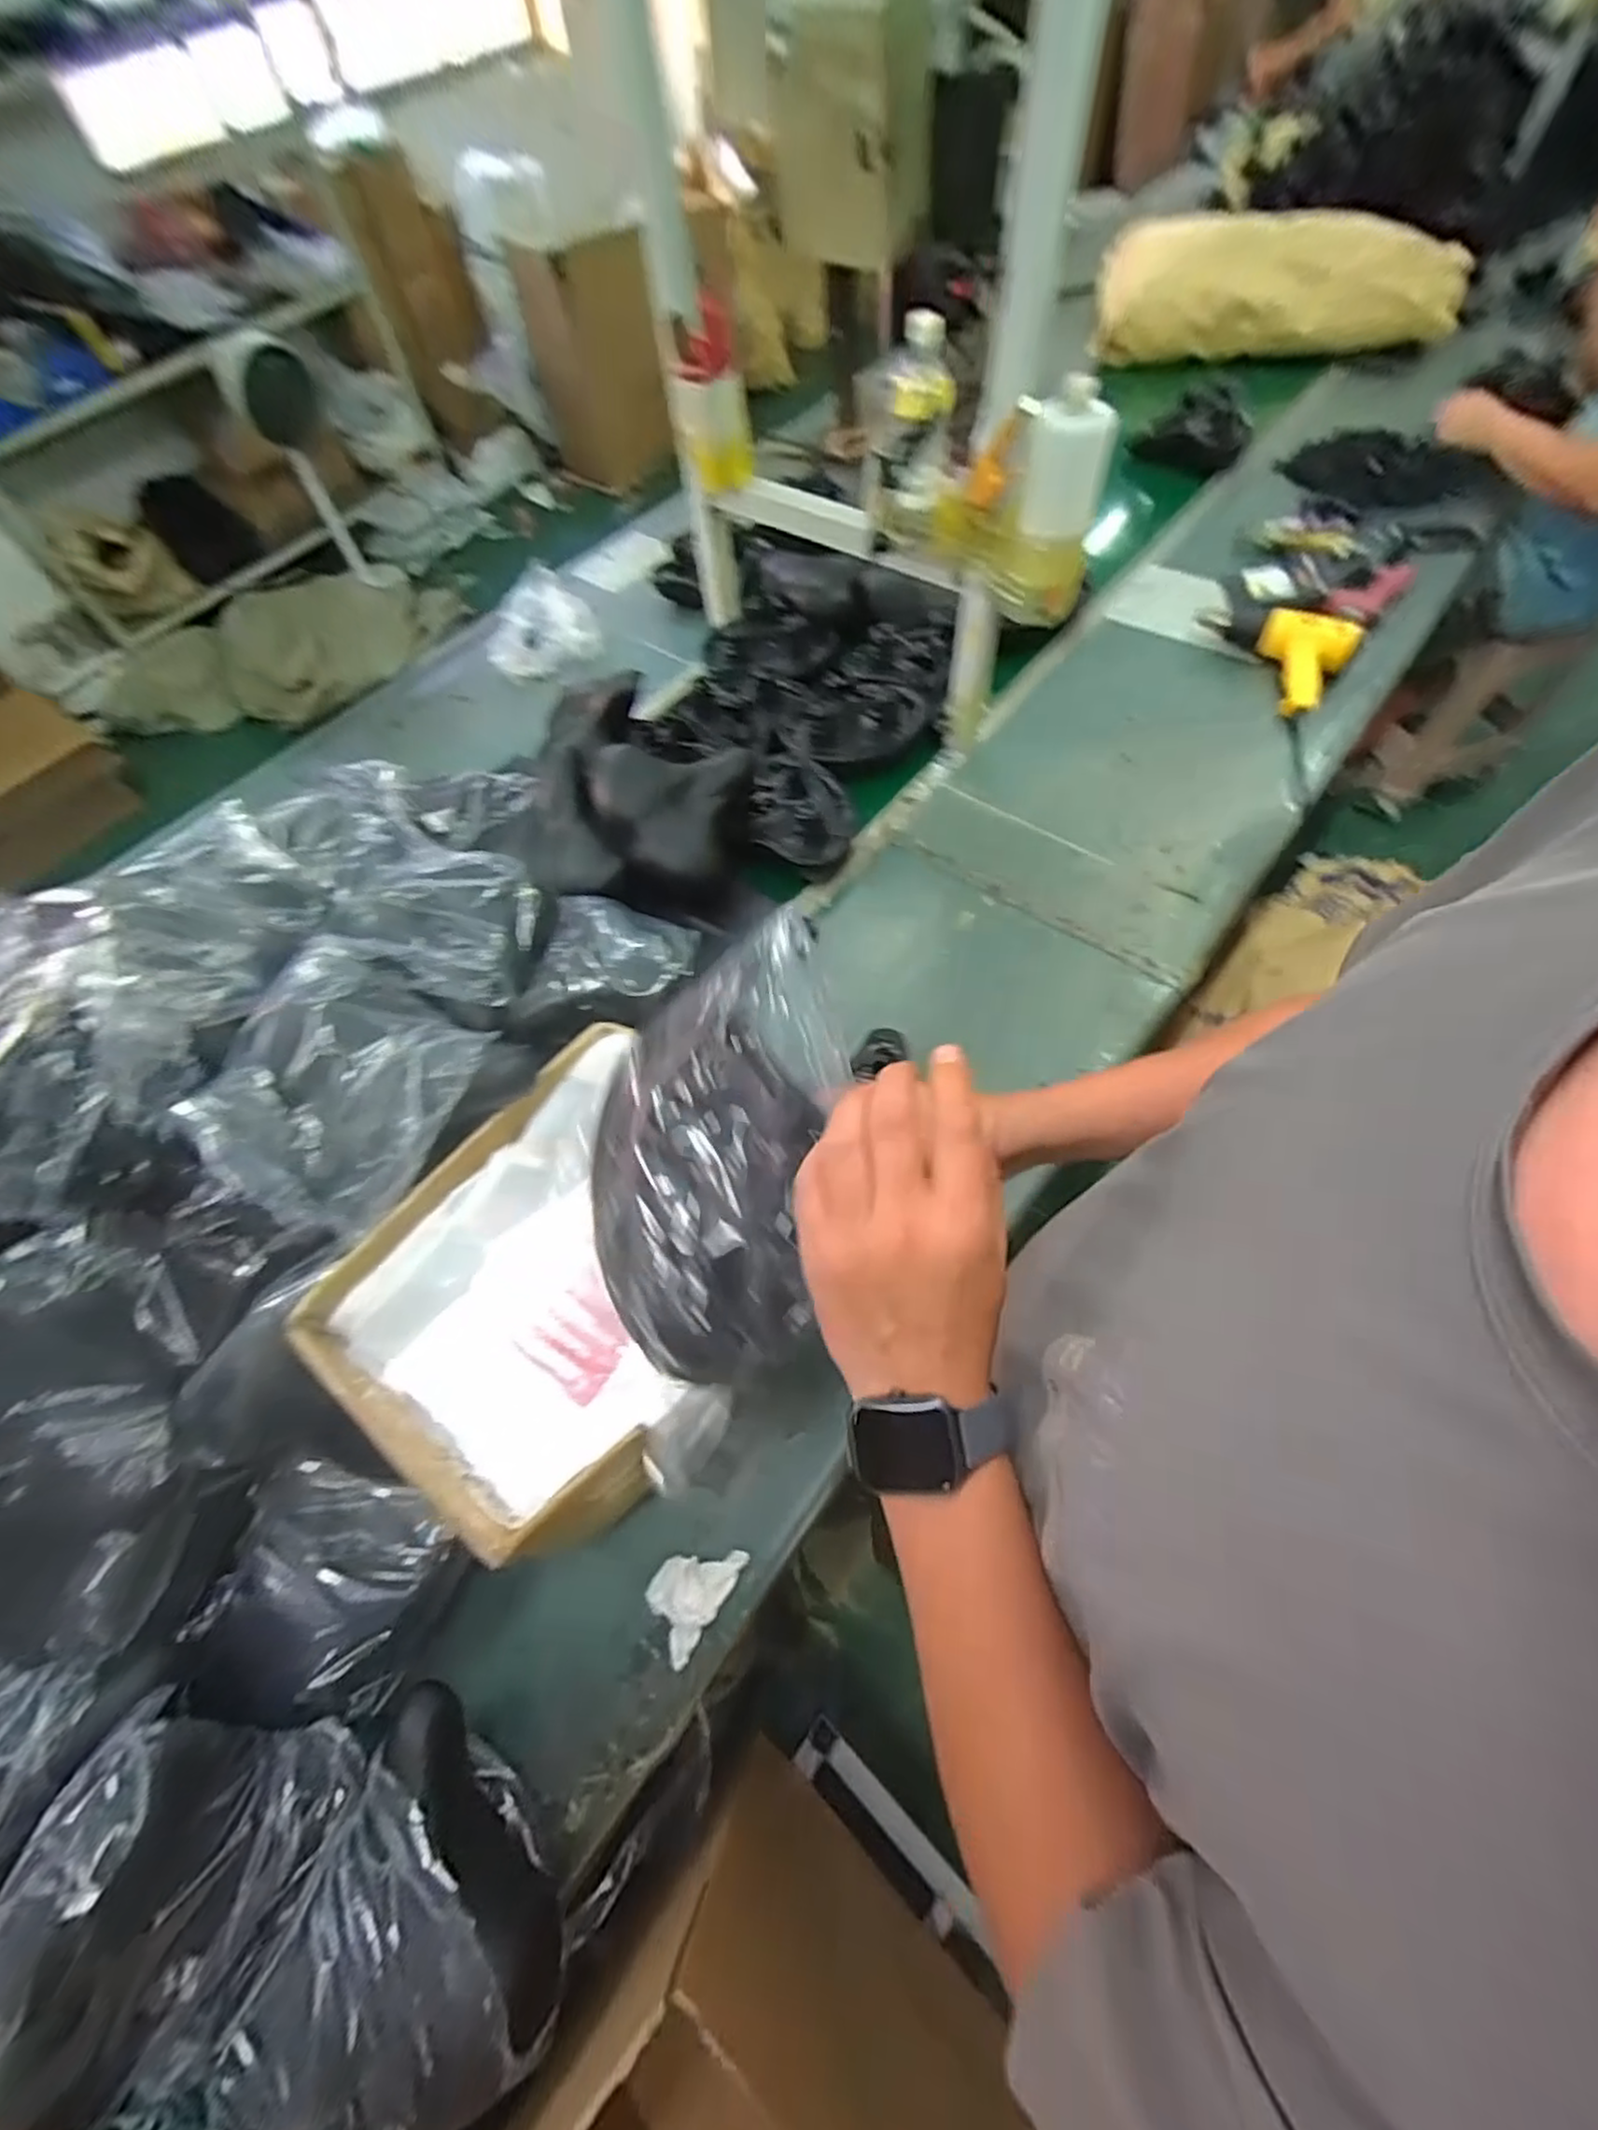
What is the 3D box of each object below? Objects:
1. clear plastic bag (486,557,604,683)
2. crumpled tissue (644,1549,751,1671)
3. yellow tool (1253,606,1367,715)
[{"bbox_3d":[-0.544,-0.932,1.491,0.231,0.070,0.290,-19,63,-6],"label":"clear plastic bag"},{"bbox_3d":[-0.107,0.518,0.713,0.068,0.044,0.103,31,69,18],"label":"crumpled tissue"},{"bbox_3d":[0.895,-0.733,1.296,0.158,0.056,0.236,31,69,18],"label":"yellow tool"}]

